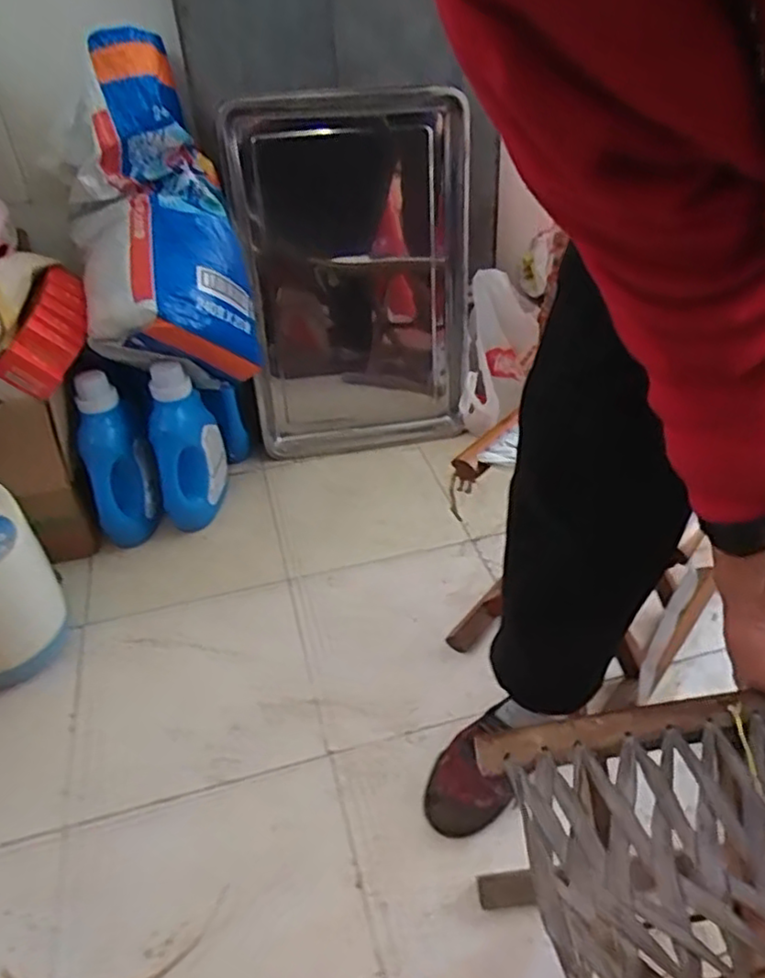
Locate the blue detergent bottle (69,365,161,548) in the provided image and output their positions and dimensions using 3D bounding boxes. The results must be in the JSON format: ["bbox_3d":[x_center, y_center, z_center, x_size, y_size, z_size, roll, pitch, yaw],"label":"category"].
[{"bbox_3d":[-0.414,-0.041,1.042,0.107,0.281,0.071,-18,41,-18],"label":"blue detergent bottle"}]

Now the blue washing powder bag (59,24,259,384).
[{"bbox_3d":[-0.336,-0.393,0.969,0.233,0.471,0.151,-15,6,-12],"label":"blue washing powder bag"}]

